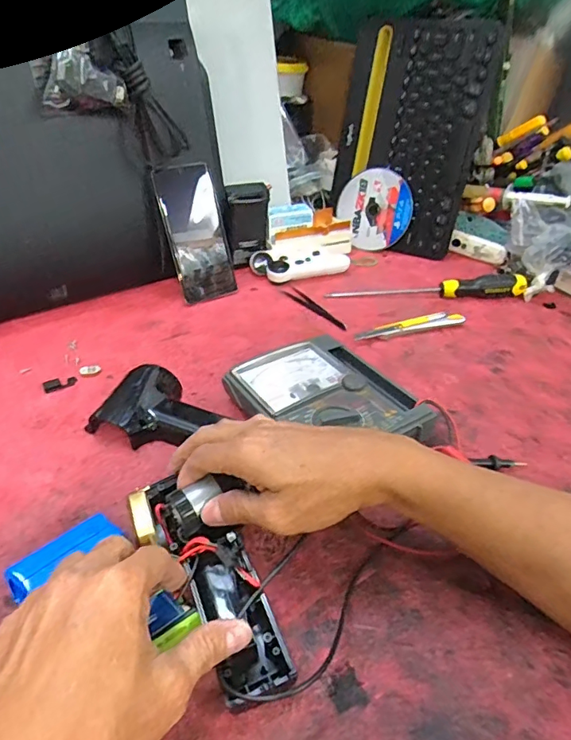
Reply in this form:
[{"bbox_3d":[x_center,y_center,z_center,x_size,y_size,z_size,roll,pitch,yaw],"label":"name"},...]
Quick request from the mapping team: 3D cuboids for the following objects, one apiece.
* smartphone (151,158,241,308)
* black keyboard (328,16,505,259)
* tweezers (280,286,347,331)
[{"bbox_3d":[-0.107,-0.166,0.620,0.075,0.159,0.015,-21,17,-28],"label":"smartphone"},{"bbox_3d":[0.170,-0.323,0.712,0.191,0.281,0.030,22,25,26],"label":"black keyboard"},{"bbox_3d":[0.035,-0.076,0.616,0.021,0.005,0.120,-20,42,-27],"label":"tweezers"}]

